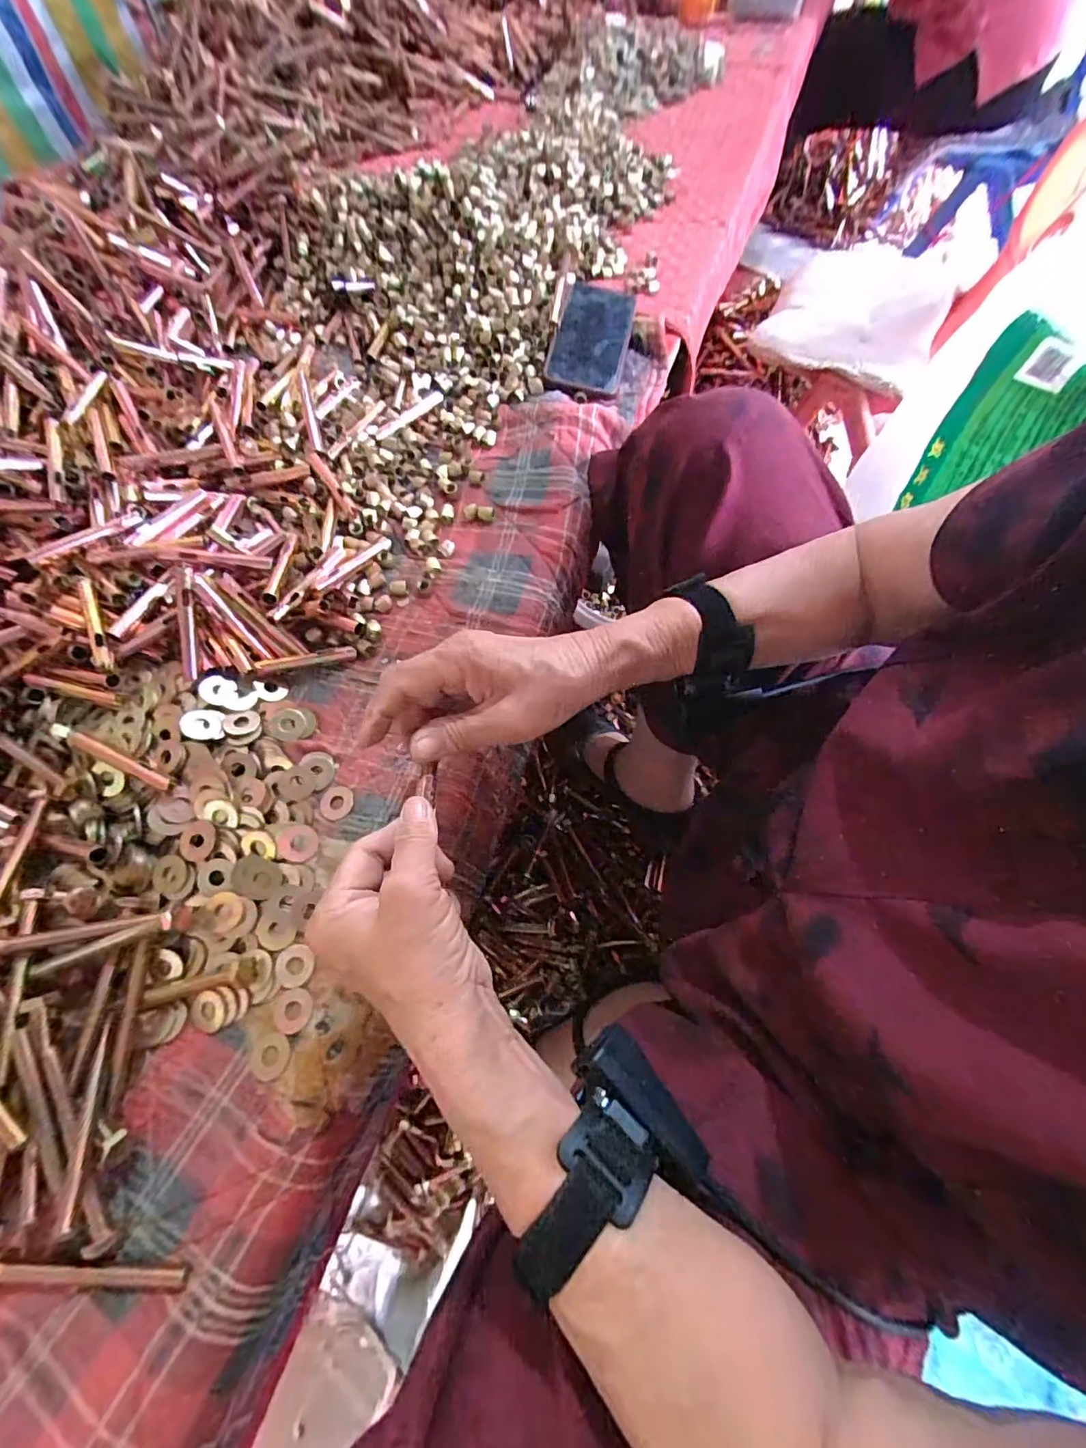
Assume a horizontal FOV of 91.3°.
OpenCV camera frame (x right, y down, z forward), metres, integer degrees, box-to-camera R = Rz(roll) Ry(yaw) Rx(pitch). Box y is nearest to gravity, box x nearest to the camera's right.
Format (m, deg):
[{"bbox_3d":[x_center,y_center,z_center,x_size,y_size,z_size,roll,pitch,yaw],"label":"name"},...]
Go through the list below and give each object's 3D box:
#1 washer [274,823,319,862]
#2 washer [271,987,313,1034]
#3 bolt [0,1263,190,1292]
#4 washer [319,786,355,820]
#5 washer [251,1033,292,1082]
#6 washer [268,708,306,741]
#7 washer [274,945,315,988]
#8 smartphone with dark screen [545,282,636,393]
[{"bbox_3d":[-0.169,0.081,0.364,0.028,0.004,0.025,3,64,3],"label":"washer"},{"bbox_3d":[-0.153,0.175,0.324,0.025,0.005,0.024,-1,64,1],"label":"washer"},{"bbox_3d":[-0.237,0.286,0.275,0.107,0.007,0.010,0,64,1],"label":"bolt"},{"bbox_3d":[-0.147,0.056,0.378,0.024,0.004,0.025,6,65,4],"label":"washer"},{"bbox_3d":[-0.161,0.198,0.315,0.024,0.005,0.024,-1,64,1],"label":"washer"},{"bbox_3d":[-0.193,0.000,0.400,0.027,0.005,0.024,34,70,16],"label":"washer"},{"bbox_3d":[-0.157,0.152,0.334,0.025,0.004,0.024,-1,64,1],"label":"washer"},{"bbox_3d":[0.051,-0.401,0.547,0.072,0.013,0.159,10,65,6],"label":"smartphone with dark screen"}]

